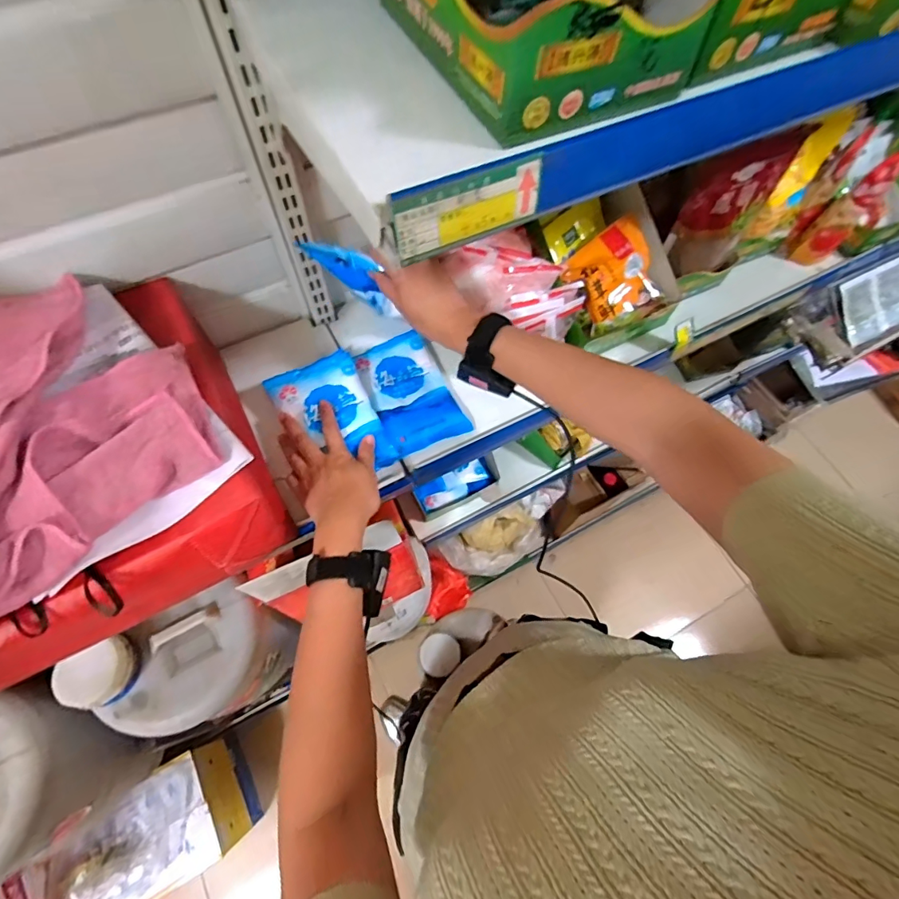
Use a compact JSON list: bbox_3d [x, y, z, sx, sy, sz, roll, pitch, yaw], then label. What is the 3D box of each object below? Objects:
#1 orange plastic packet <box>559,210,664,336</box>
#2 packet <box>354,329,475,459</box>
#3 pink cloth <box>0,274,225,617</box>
[{"bbox_3d":[0.229,-0.236,0.642,0.115,0.027,0.131,-25,108,0],"label":"orange plastic packet"},{"bbox_3d":[-0.054,-0.079,0.629,0.106,0.022,0.163,-24,70,-12],"label":"packet"},{"bbox_3d":[-0.355,-0.029,0.394,0.249,0.060,0.307,-22,66,-32],"label":"pink cloth"}]

